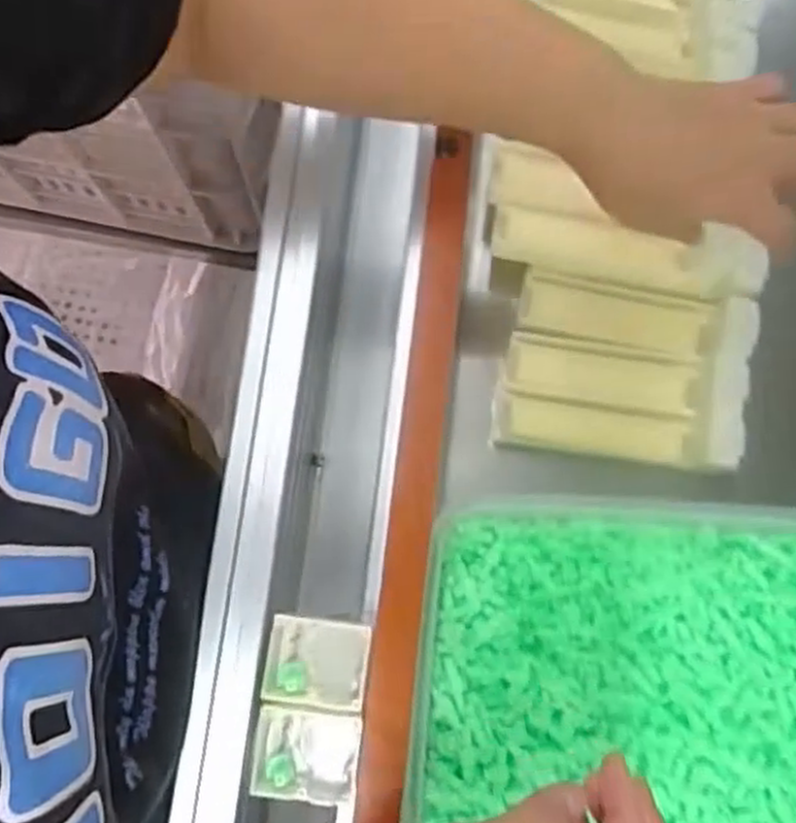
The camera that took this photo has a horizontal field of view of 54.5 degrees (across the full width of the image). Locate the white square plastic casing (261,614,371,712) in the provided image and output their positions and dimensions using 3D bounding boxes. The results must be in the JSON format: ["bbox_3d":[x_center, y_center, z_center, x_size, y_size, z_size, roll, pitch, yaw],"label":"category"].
[{"bbox_3d":[-0.036,0.110,0.338,0.044,0.012,0.036,7,80,0],"label":"white square plastic casing"}]

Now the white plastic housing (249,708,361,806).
[{"bbox_3d":[-0.040,0.147,0.334,0.044,0.021,0.036,5,80,0],"label":"white plastic housing"}]

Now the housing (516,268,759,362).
[{"bbox_3d":[0.150,-0.061,0.485,0.141,0.026,0.041,11,80,1],"label":"housing"}]

